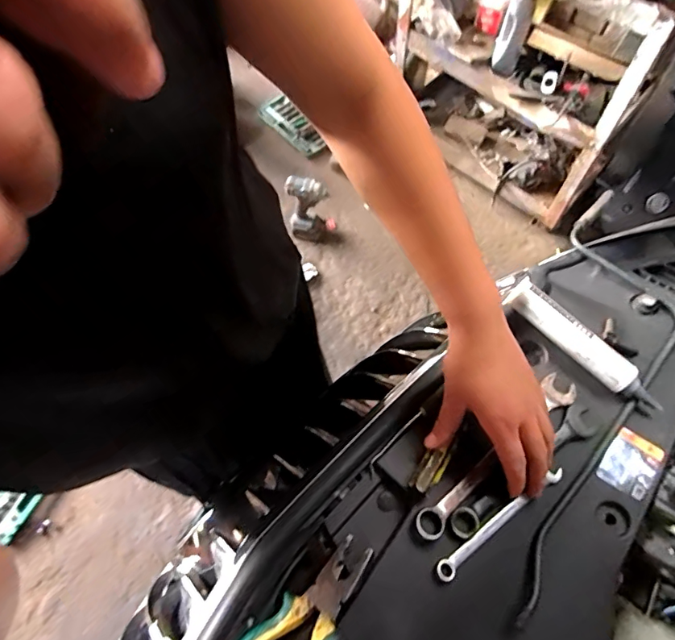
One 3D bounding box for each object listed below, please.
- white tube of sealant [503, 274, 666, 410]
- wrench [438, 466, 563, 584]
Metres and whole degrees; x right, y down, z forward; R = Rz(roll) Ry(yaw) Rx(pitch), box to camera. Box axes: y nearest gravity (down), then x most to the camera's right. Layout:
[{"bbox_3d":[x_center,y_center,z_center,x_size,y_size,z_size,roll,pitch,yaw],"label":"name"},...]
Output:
[{"bbox_3d":[0.254,0.028,0.498,0.175,0.045,0.032,41,69,16],"label":"white tube of sealant"},{"bbox_3d":[0.149,0.182,0.427,0.151,0.014,0.015,-30,69,-19],"label":"wrench"}]

